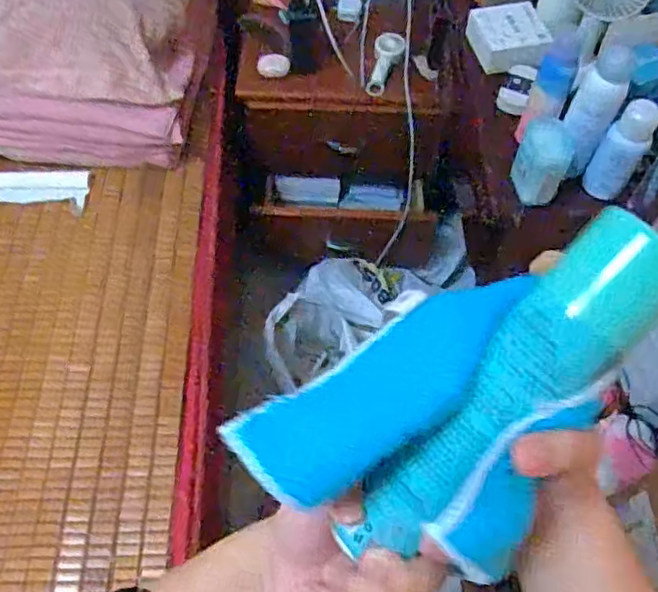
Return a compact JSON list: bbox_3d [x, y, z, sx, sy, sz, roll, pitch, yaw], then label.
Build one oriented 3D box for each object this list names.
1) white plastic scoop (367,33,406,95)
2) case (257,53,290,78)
[{"bbox_3d":[0.115,-0.472,1.259,0.061,0.051,0.154,8,60,4],"label":"white plastic scoop"},{"bbox_3d":[-0.107,-0.448,1.226,0.060,0.037,0.030,-3,60,-3],"label":"case"}]

